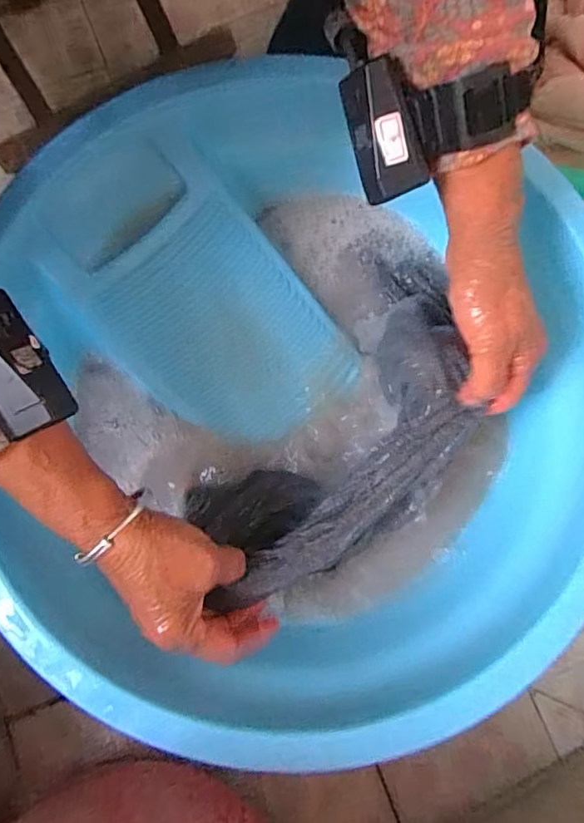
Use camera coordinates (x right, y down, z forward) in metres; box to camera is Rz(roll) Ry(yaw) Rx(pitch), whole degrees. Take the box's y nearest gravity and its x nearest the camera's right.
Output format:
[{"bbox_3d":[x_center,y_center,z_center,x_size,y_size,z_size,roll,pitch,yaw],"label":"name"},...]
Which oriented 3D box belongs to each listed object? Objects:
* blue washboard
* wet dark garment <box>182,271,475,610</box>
[{"bbox_3d":[-0.078,-0.091,0.443,0.155,0.022,0.254,-43,104,-5],"label":"blue washboard"},{"bbox_3d":[0.040,0.029,0.408,0.261,0.098,0.130,-44,82,-6],"label":"wet dark garment"}]

